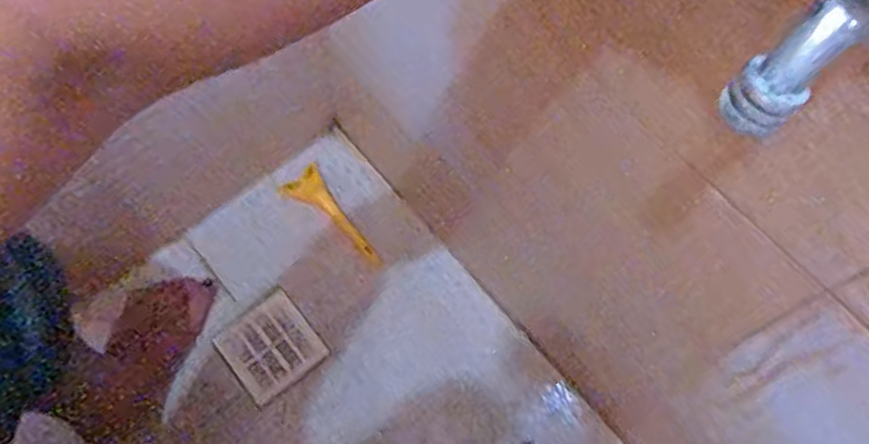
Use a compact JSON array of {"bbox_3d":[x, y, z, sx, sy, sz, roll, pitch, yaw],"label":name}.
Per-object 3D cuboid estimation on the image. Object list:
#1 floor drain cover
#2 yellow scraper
[{"bbox_3d":[-0.193,0.148,0.837,0.102,0.004,0.101,-38,83,-13],"label":"floor drain cover"},{"bbox_3d":[-0.124,0.000,0.880,0.052,0.021,0.154,-39,73,-17],"label":"yellow scraper"}]

